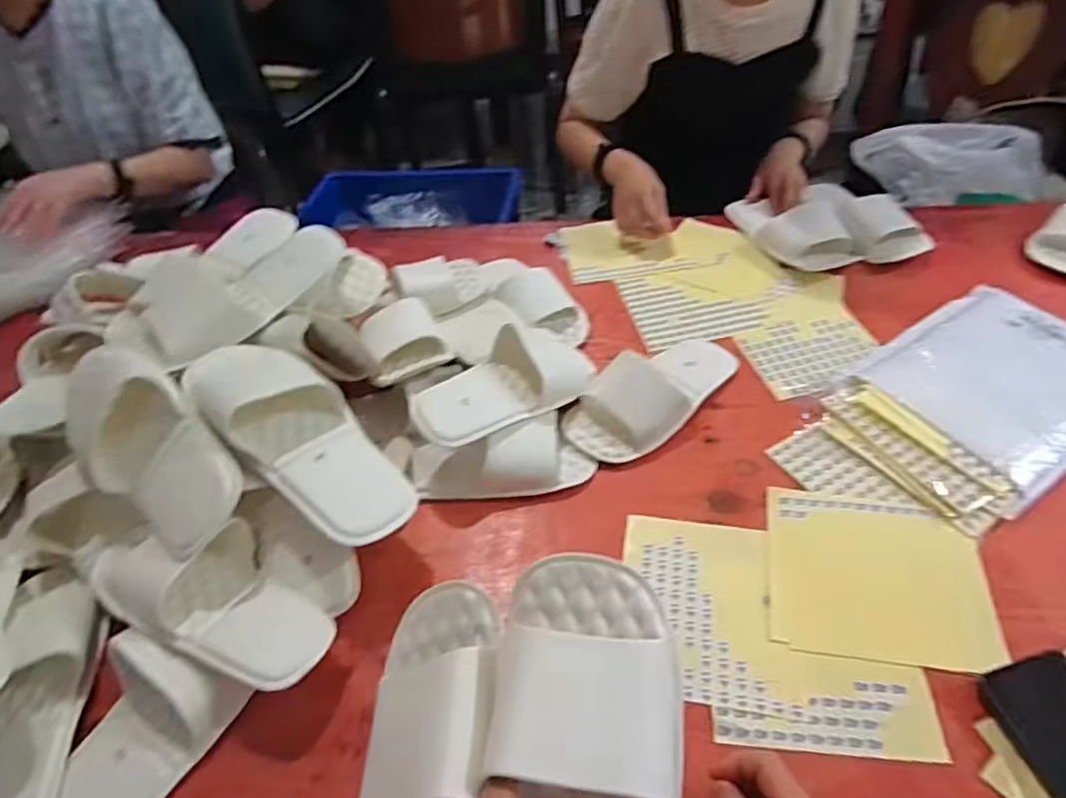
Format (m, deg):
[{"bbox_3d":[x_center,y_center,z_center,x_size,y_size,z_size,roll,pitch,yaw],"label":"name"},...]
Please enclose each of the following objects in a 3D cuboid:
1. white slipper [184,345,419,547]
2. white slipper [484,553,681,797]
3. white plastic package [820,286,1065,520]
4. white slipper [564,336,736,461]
[{"bbox_3d":[-0.223,0.022,0.584,0.273,0.052,0.110,39,60,21],"label":"white slipper"},{"bbox_3d":[0.035,0.227,0.353,0.107,0.053,0.265,-4,72,3],"label":"white slipper"},{"bbox_3d":[0.498,-0.011,0.695,0.348,0.023,0.218,-27,49,-19],"label":"white plastic package"},{"bbox_3d":[0.144,-0.017,0.713,0.235,0.065,0.095,-33,51,-23],"label":"white slipper"}]

